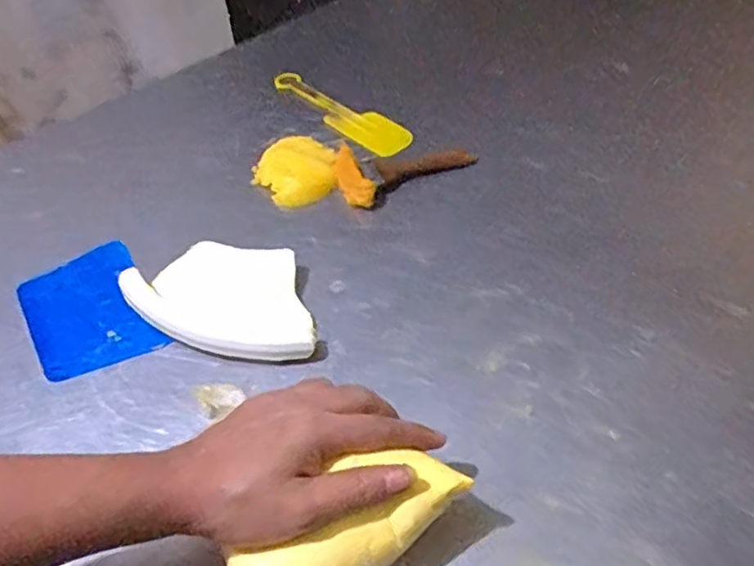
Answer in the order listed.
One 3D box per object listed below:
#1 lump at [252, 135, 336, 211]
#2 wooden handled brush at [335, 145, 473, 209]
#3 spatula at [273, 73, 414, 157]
[{"bbox_3d":[-0.073,-0.107,0.615,0.078,0.016,0.076,-2,47,2],"label":"lump"},{"bbox_3d":[0.029,-0.104,0.600,0.131,0.022,0.062,-8,48,-5],"label":"wooden handled brush"},{"bbox_3d":[-0.043,-0.185,0.689,0.061,0.010,0.187,-37,55,-27],"label":"spatula"}]

